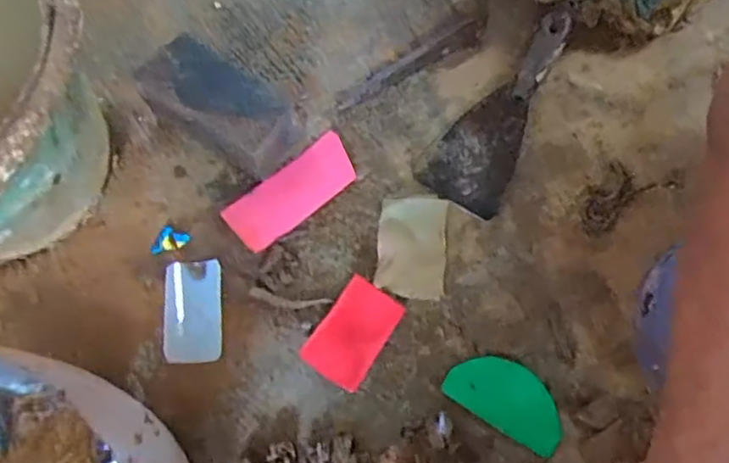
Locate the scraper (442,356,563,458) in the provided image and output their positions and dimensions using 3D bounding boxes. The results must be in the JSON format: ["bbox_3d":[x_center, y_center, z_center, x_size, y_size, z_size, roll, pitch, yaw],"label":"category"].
[{"bbox_3d":[0.101,0.115,0.447,0.083,0.004,0.045,32,73,14],"label":"scraper"}]

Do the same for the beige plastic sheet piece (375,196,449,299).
[{"bbox_3d":[0.037,0.010,0.484,0.049,0.012,0.077,4,69,4],"label":"beige plastic sheet piece"}]

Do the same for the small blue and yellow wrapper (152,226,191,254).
[{"bbox_3d":[-0.152,0.009,0.498,0.023,0.009,0.023,22,71,11],"label":"small blue and yellow wrapper"}]

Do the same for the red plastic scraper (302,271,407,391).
[{"bbox_3d":[-0.008,0.073,0.464,0.047,0.004,0.073,36,76,4],"label":"red plastic scraper"}]

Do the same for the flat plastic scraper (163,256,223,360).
[{"bbox_3d":[-0.128,0.058,0.476,0.042,0.008,0.077,-3,70,-6],"label":"flat plastic scraper"}]

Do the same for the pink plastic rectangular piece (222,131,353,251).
[{"bbox_3d":[-0.057,-0.033,0.505,0.109,0.010,0.048,-38,72,-11],"label":"pink plastic rectangular piece"}]

